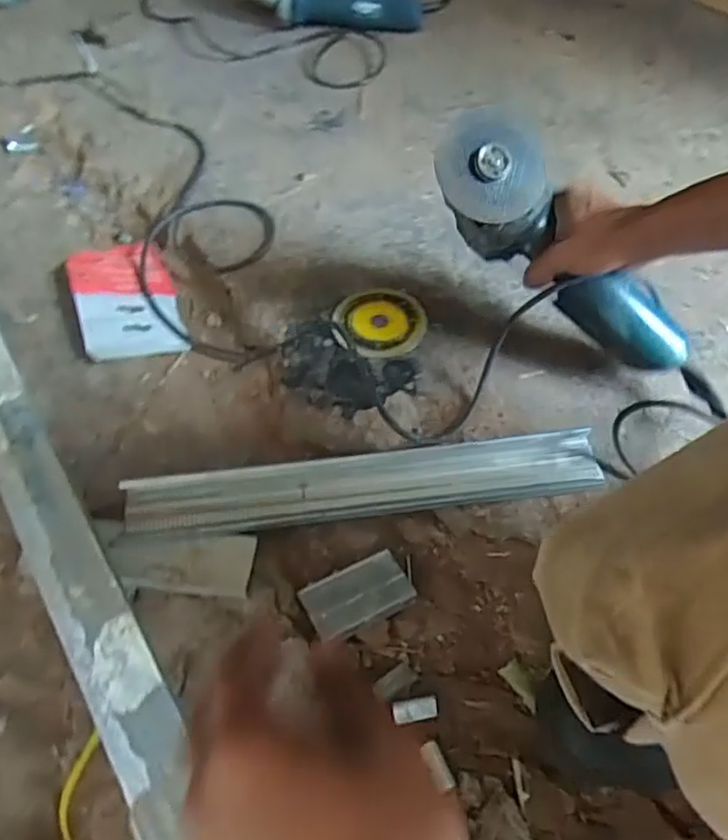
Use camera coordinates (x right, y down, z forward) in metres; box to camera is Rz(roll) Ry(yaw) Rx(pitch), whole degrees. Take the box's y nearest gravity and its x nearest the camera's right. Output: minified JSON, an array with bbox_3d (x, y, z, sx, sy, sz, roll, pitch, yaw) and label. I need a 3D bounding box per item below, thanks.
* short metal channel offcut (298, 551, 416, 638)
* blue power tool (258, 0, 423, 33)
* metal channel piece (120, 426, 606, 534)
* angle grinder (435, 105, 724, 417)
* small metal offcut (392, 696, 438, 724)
[{"bbox_3d":[-0.006,0.149,0.560,0.086,0.028,0.050,-20,58,-15],"label":"short metal channel offcut"},{"bbox_3d":[-0.041,-0.661,1.043,0.264,0.088,0.063,0,55,-1],"label":"blue power tool"},{"bbox_3d":[0.004,0.055,0.576,0.404,0.018,0.054,-5,55,-5],"label":"metal channel piece"},{"bbox_3d":[0.186,-0.140,0.597,0.319,0.091,0.093,40,57,-17],"label":"angle grinder"},{"bbox_3d":[0.040,0.226,0.521,0.035,0.006,0.016,-8,55,-7],"label":"small metal offcut"}]

